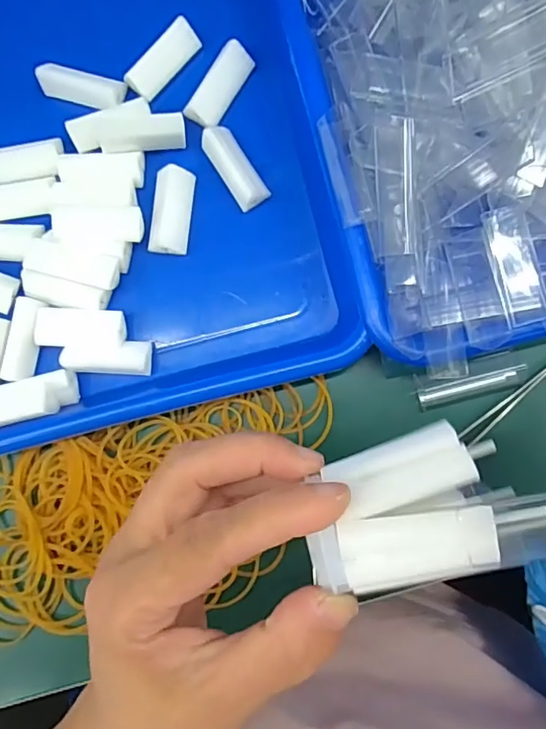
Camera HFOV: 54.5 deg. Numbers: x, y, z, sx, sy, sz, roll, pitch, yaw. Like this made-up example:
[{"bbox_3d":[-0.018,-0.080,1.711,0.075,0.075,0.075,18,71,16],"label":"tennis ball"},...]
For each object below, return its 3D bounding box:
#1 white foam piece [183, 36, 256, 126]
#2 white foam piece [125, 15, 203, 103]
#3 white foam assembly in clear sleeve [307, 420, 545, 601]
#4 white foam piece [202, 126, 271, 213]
[{"bbox_3d":[-0.029,-0.154,0.292,0.018,0.009,0.048,34,88,6],"label":"white foam piece"},{"bbox_3d":[-0.061,-0.170,0.295,0.015,0.012,0.046,44,89,6],"label":"white foam piece"},{"bbox_3d":[0.066,0.042,0.162,0.107,0.017,0.045,-4,85,3],"label":"white foam assembly in clear sleeve"},{"bbox_3d":[-0.021,-0.107,0.288,0.019,0.017,0.045,-32,84,0],"label":"white foam piece"}]

